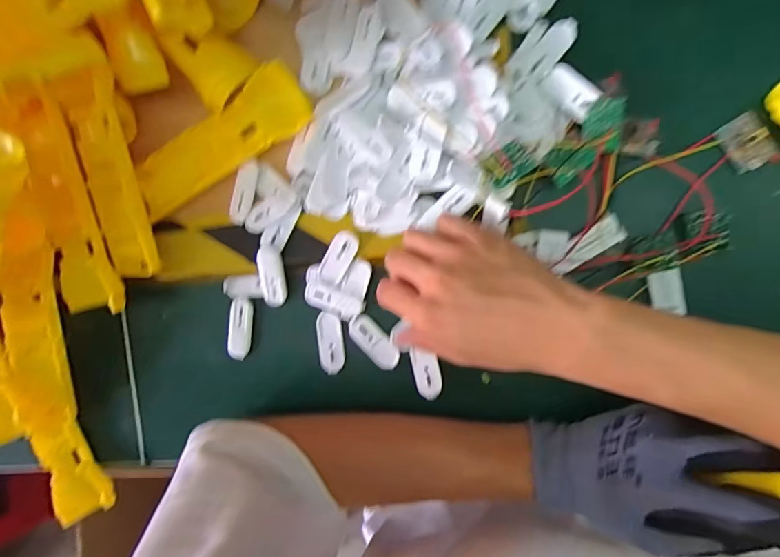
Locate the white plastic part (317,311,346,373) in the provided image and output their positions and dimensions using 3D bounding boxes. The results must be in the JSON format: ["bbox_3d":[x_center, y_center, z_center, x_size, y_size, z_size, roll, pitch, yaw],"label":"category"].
[{"bbox_3d":[-0.048,0.053,0.364,0.021,0.006,0.049,-3,93,9],"label":"white plastic part"}]

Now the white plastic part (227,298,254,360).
[{"bbox_3d":[-0.125,0.042,0.370,0.018,0.006,0.051,8,95,8],"label":"white plastic part"}]

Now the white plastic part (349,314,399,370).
[{"bbox_3d":[-0.013,0.052,0.359,0.023,0.004,0.050,-40,87,9],"label":"white plastic part"}]

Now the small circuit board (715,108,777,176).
[{"bbox_3d":[0.256,-0.096,0.317,0.029,0.005,0.038,-31,89,9],"label":"small circuit board"}]

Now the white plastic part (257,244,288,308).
[{"bbox_3d":[-0.094,-0.002,0.357,0.020,0.007,0.051,1,112,9],"label":"white plastic part"}]

